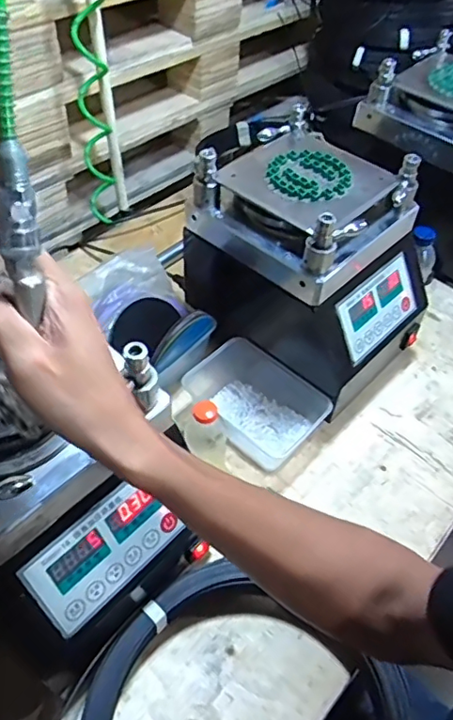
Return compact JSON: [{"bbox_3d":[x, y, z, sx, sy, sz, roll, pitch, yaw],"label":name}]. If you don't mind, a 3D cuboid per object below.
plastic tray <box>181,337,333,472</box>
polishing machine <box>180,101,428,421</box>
[{"bbox_3d":[0.031,0.053,0.753,0.195,0.068,0.118,35,56,22],"label":"plastic tray"},{"bbox_3d":[0.116,-0.124,0.768,0.282,0.278,0.223,38,58,24],"label":"polishing machine"}]

